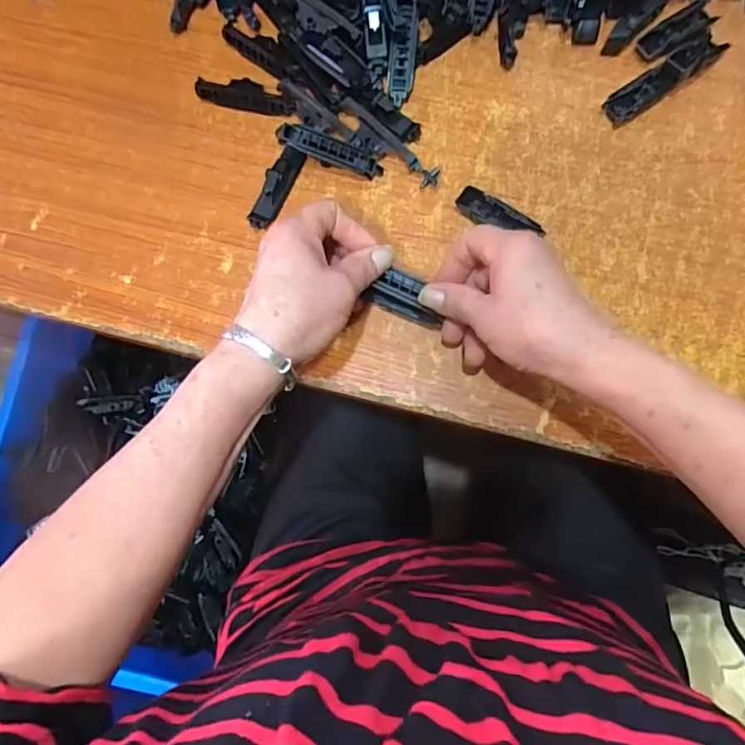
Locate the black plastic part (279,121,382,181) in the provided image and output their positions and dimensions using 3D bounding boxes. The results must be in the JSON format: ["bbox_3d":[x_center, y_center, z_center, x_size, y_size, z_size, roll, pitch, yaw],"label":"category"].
[{"bbox_3d":[-0.031,-0.168,0.393,0.081,0.008,0.019,19,82,-10],"label":"black plastic part"}]

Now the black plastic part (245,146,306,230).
[{"bbox_3d":[-0.075,-0.142,0.394,0.018,0.019,0.068,24,83,6],"label":"black plastic part"}]

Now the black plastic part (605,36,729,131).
[{"bbox_3d":[0.221,-0.223,0.389,0.098,0.026,0.025,-36,81,-3],"label":"black plastic part"}]

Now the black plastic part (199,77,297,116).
[{"bbox_3d":[-0.099,-0.219,0.410,0.078,0.015,0.017,12,82,5],"label":"black plastic part"}]

